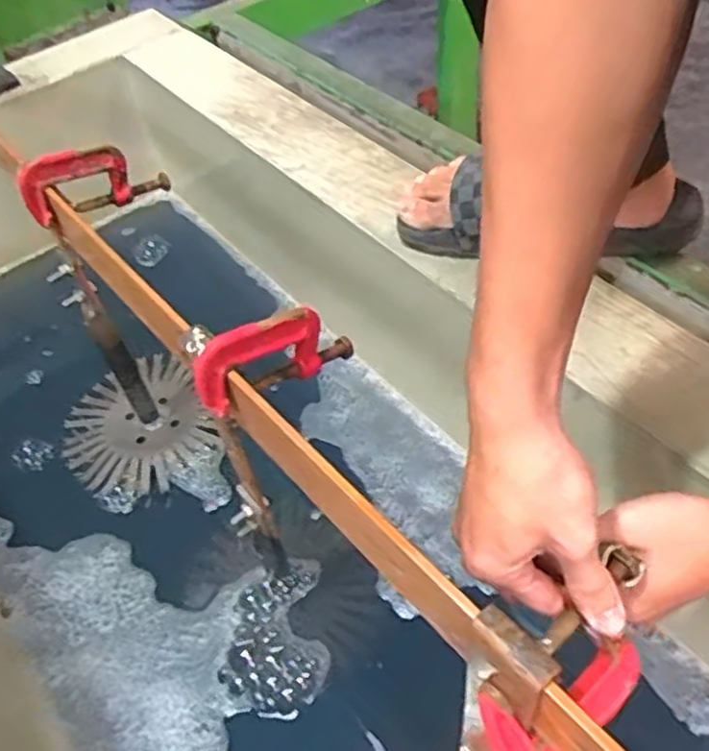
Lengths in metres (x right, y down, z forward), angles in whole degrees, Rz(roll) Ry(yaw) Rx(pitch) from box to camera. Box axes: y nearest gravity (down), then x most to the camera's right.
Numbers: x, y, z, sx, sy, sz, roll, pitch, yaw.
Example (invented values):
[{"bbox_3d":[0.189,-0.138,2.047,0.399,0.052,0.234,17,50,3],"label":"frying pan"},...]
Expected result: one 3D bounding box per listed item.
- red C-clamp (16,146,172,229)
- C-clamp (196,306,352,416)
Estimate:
[{"bbox_3d":[-0.226,-0.166,0.623,0.018,0.068,0.138,35,33,30],"label":"red C-clamp"},{"bbox_3d":[-0.048,-0.017,0.467,0.125,0.060,0.019,-24,48,-33],"label":"C-clamp"}]

